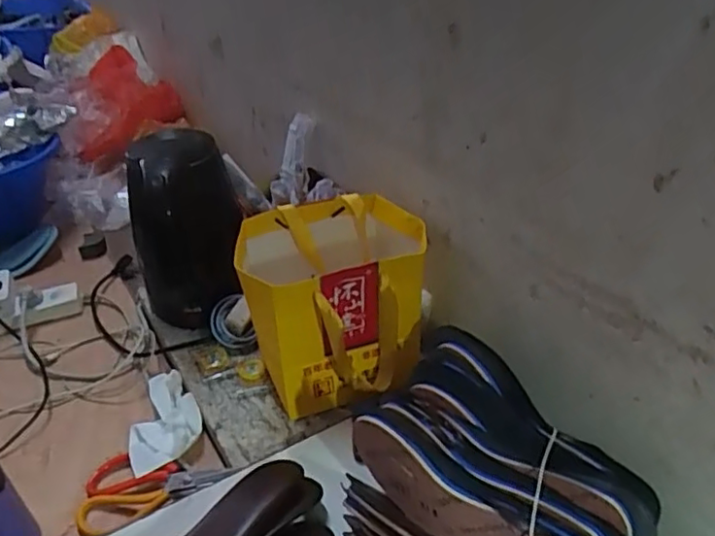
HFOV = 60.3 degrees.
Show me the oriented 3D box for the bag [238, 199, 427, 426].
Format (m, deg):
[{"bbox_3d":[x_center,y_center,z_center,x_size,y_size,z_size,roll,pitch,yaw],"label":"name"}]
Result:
[{"bbox_3d":[-0.021,0.039,0.740,0.213,0.182,0.164,-17,35,-14],"label":"bag"}]

